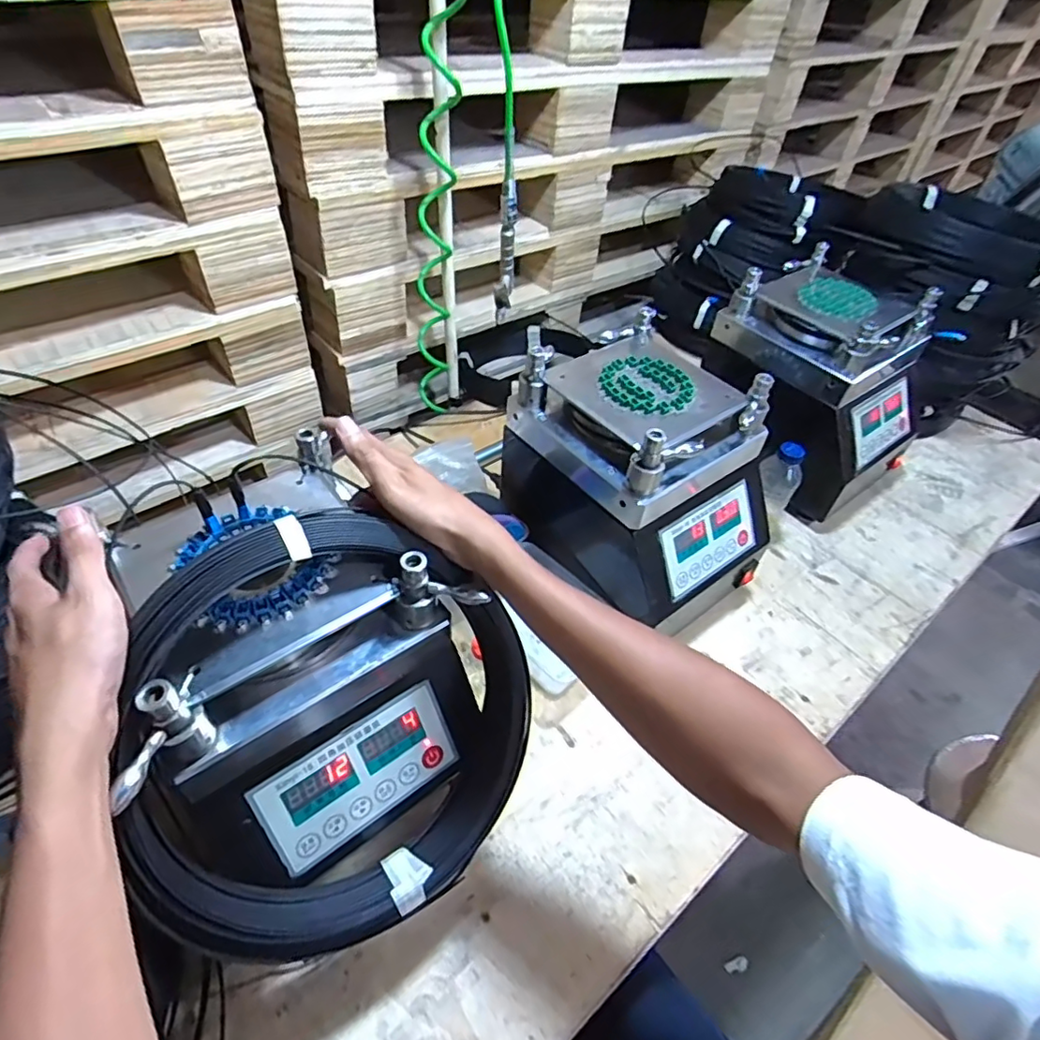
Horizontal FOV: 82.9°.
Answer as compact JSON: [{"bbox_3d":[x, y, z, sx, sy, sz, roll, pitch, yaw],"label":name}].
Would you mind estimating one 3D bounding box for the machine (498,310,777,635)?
[{"bbox_3d":[0.144,-0.048,0.708,0.294,0.237,0.215,38,55,25],"label":"machine"}]

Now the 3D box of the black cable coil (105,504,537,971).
[{"bbox_3d":[-0.122,0.143,0.433,0.279,0.291,0.053,-3,2,-34],"label":"black cable coil"}]

